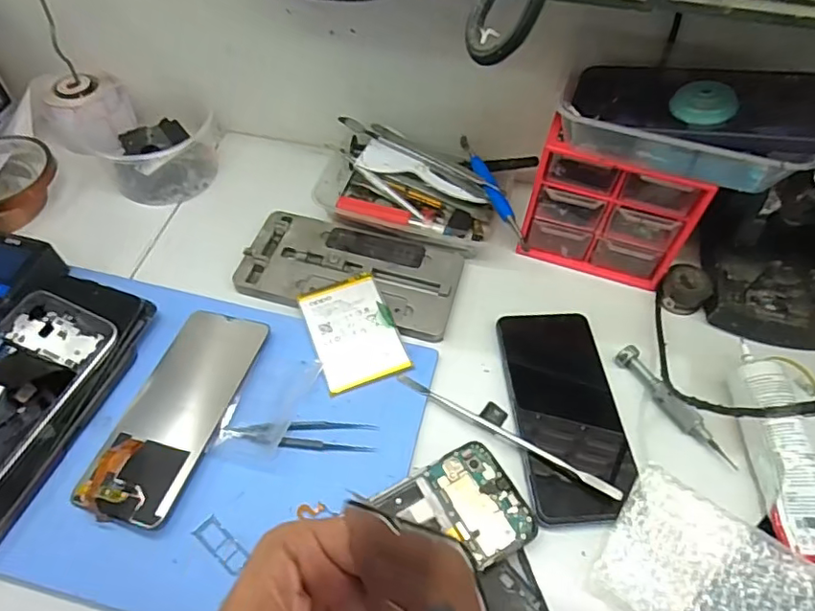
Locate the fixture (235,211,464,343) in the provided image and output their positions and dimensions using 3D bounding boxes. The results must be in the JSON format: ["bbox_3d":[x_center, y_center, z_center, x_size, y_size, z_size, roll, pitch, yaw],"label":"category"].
[{"bbox_3d":[-0.047,-0.029,0.477,0.176,0.012,0.090,16,55,8],"label":"fixture"}]

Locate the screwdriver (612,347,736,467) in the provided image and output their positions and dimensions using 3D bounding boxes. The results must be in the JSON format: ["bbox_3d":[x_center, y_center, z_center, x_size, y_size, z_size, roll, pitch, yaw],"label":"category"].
[{"bbox_3d":[0.193,0.071,0.412,0.017,0.013,0.106,-26,60,-20],"label":"screwdriver"}]

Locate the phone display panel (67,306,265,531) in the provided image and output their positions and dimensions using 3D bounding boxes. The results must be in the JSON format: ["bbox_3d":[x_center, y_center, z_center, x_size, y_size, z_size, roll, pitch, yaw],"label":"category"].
[{"bbox_3d":[-0.158,0.071,0.396,0.067,0.012,0.159,14,52,12],"label":"phone display panel"}]

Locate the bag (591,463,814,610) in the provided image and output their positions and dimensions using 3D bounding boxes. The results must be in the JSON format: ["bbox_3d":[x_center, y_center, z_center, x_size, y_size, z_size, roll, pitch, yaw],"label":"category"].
[{"bbox_3d":[0.207,0.180,0.331,0.180,0.009,0.086,30,72,20],"label":"bag"}]

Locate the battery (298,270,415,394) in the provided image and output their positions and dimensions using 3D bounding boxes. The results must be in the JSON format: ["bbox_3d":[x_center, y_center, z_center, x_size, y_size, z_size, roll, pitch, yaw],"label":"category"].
[{"bbox_3d":[-0.042,0.017,0.436,0.063,0.007,0.091,-17,60,-13],"label":"battery"}]

